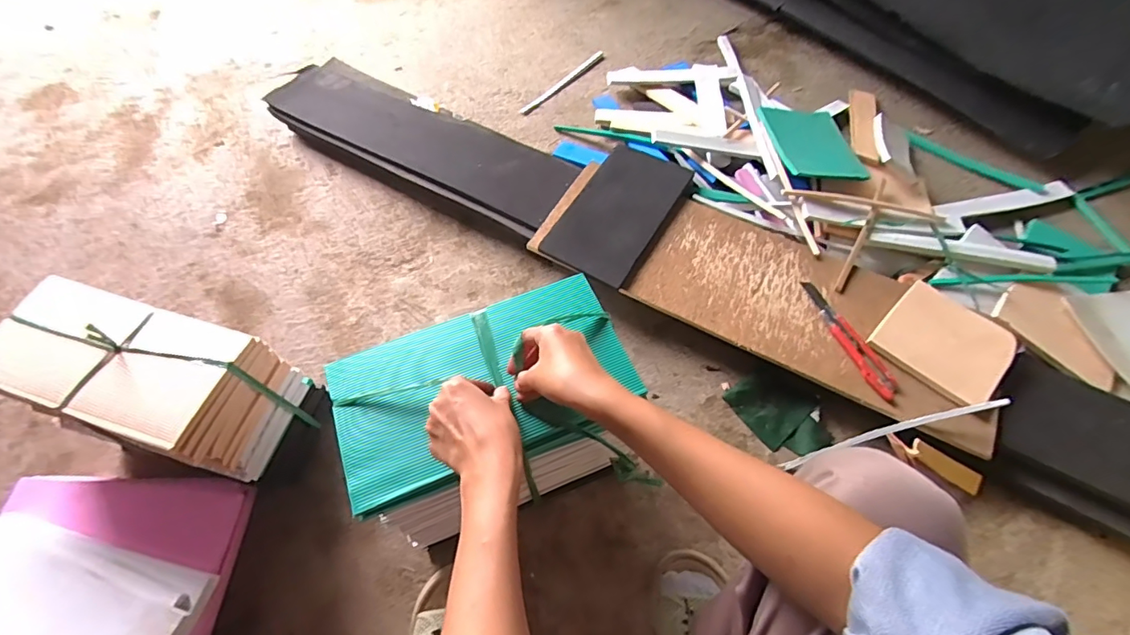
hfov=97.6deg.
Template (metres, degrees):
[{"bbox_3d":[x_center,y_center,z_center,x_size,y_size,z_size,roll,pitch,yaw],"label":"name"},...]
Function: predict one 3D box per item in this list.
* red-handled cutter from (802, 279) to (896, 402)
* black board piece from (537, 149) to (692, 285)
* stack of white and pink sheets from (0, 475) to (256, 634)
[{"bbox_3d":[0.406,0.027,0.710,0.034,0.015,0.194,-17,59,-8],"label":"red-handled cutter"},{"bbox_3d":[0.096,-0.185,0.834,0.148,0.023,0.286,26,63,17],"label":"black board piece"},{"bbox_3d":[-0.549,0.308,0.583,0.299,0.112,0.239,5,59,5],"label":"stack of white and pink sheets"}]

